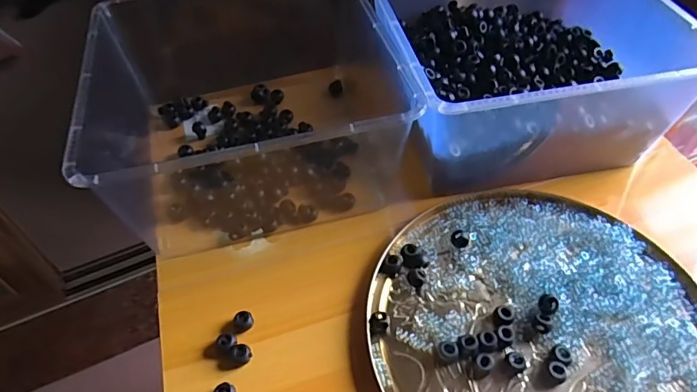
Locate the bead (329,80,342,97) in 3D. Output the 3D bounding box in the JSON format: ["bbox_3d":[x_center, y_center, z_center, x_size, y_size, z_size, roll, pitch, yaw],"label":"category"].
[{"bbox_3d":[-0.018,-0.149,0.652,0.018,0.017,0.019,0,50,1],"label":"bead"}]

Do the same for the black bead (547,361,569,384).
[{"bbox_3d":[0.170,0.142,0.386,0.015,0.010,0.015,-1,50,1],"label":"black bead"}]

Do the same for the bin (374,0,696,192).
[{"bbox_3d":[0.188,-0.173,0.564,0.296,0.131,0.318,-10,51,-7],"label":"bin"}]

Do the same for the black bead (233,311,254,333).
[{"bbox_3d":[-0.094,0.113,0.427,0.018,0.010,0.016,-24,54,-18],"label":"black bead"}]

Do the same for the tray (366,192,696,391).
[{"bbox_3d":[0.165,0.113,0.414,0.286,0.020,0.279,-1,50,1],"label":"tray"}]

